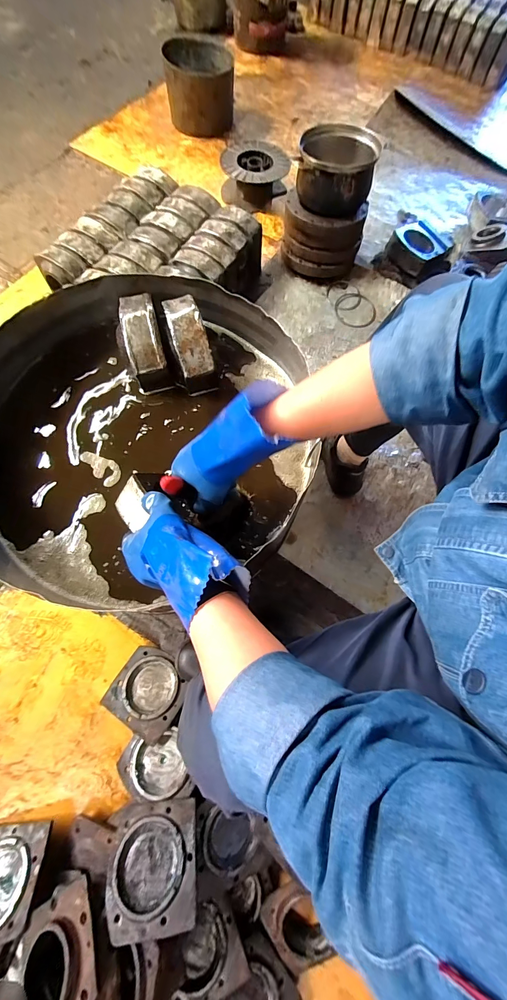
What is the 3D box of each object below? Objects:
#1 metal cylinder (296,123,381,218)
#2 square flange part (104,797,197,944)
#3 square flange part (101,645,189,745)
[{"bbox_3d":[0.234,-0.942,0.948,0.204,0.118,0.197,9,71,-1],"label":"metal cylinder"},{"bbox_3d":[-0.198,0.679,0.621,0.185,0.032,0.176,-10,46,1],"label":"square flange part"},{"bbox_3d":[-0.237,0.431,0.755,0.160,0.019,0.154,28,60,17],"label":"square flange part"}]

